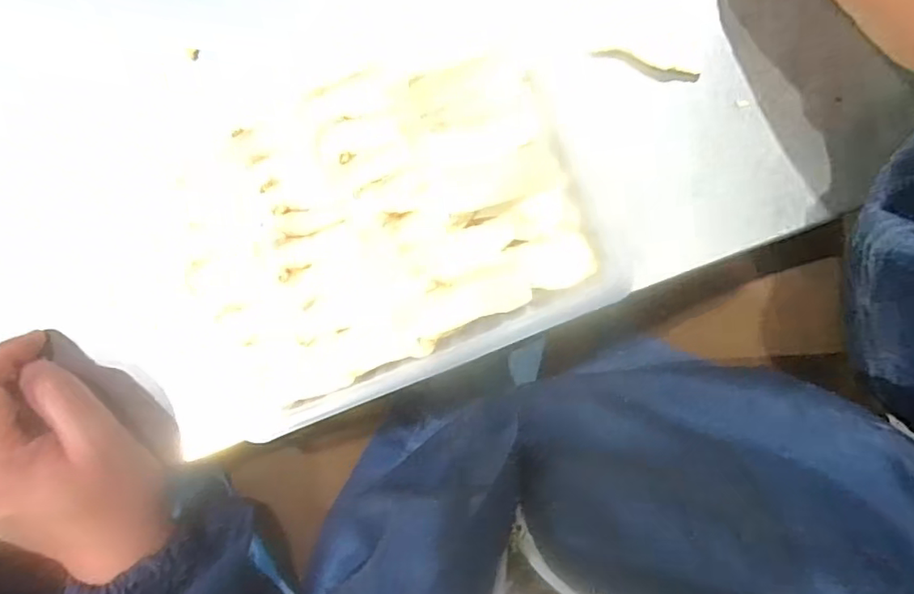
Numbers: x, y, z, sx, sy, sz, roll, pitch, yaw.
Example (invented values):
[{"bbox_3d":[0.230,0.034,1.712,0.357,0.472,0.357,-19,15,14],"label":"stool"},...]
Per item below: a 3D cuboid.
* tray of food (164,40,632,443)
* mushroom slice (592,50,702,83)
[{"bbox_3d":[-0.034,-0.030,0.267,0.194,0.028,0.142,-22,92,8],"label":"tray of food"},{"bbox_3d":[0.087,-0.106,0.264,0.049,0.005,0.007,17,97,5],"label":"mushroom slice"}]

